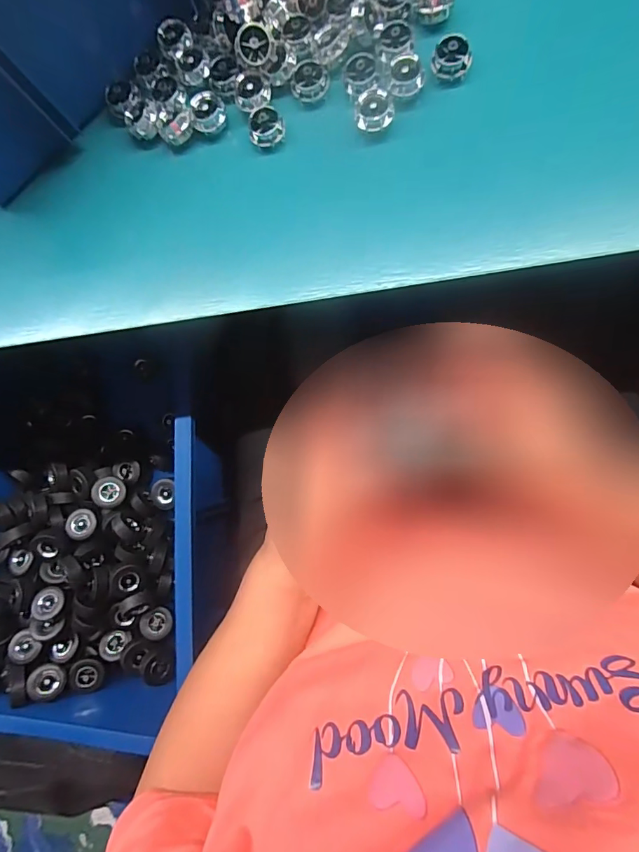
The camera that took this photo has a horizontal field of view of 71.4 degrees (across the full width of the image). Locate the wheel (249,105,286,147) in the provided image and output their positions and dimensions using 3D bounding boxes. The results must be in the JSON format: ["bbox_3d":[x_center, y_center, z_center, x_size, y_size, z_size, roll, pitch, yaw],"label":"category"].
[{"bbox_3d":[-0.035,-0.202,0.303,0.024,0.017,0.022,0,90,8],"label":"wheel"}]

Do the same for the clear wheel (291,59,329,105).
[{"bbox_3d":[-0.006,-0.231,0.299,0.025,0.012,0.022,-14,88,8],"label":"clear wheel"}]

